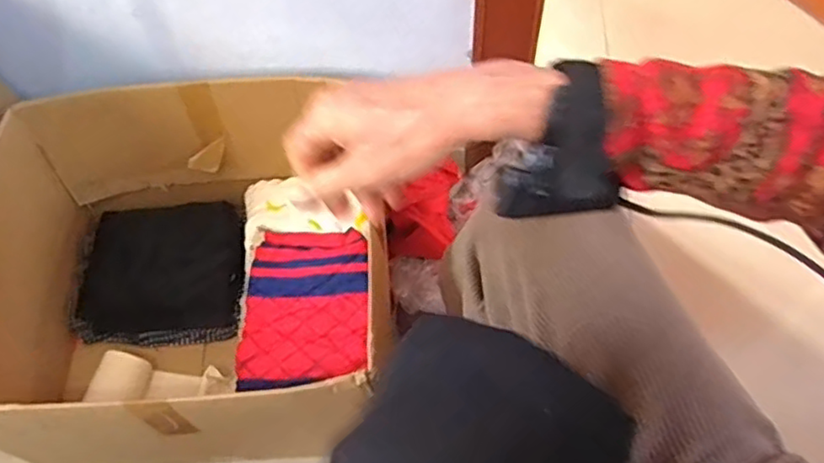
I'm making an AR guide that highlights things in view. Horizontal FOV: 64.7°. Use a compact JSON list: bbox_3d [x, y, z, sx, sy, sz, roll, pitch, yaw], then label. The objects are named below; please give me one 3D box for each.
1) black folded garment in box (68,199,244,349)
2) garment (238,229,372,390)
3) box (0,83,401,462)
[{"bbox_3d":[-0.385,0.059,1.010,0.261,0.061,0.224,-4,57,-1],"label":"black folded garment in box"},{"bbox_3d":[-0.147,0.102,0.904,0.190,0.039,0.220,-3,72,10],"label":"garment"},{"bbox_3d":[-0.283,0.055,0.888,0.464,0.277,0.473,-6,57,-2],"label":"box"}]

